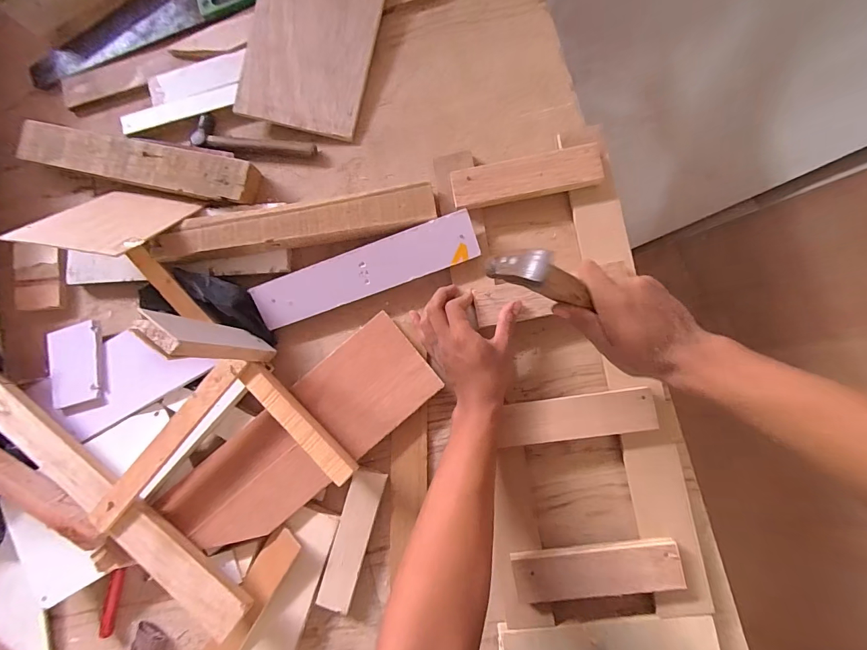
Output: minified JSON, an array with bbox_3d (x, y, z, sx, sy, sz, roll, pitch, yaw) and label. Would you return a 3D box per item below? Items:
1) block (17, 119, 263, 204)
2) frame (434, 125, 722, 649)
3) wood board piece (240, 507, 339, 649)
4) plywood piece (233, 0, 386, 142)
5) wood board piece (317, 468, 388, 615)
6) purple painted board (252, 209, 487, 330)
[{"bbox_3d":[-0.428,-0.233,0.565,0.366,0.031,0.063,13,87,6],"label":"block"},{"bbox_3d":[0.165,0.087,0.484,0.236,0.037,0.663,-9,85,3],"label":"frame"},{"bbox_3d":[-0.204,0.401,0.490,0.068,0.012,0.333,20,88,6],"label":"wood board piece"},{"bbox_3d":[-0.169,-0.418,0.551,0.174,0.011,0.278,12,90,-1],"label":"plywood piece"},{"bbox_3d":[-0.105,0.276,0.496,0.043,0.012,0.178,15,87,6],"label":"wood board piece"},{"bbox_3d":[-0.091,-0.071,0.514,0.301,0.011,0.064,-19,104,6],"label":"purple painted board"}]

